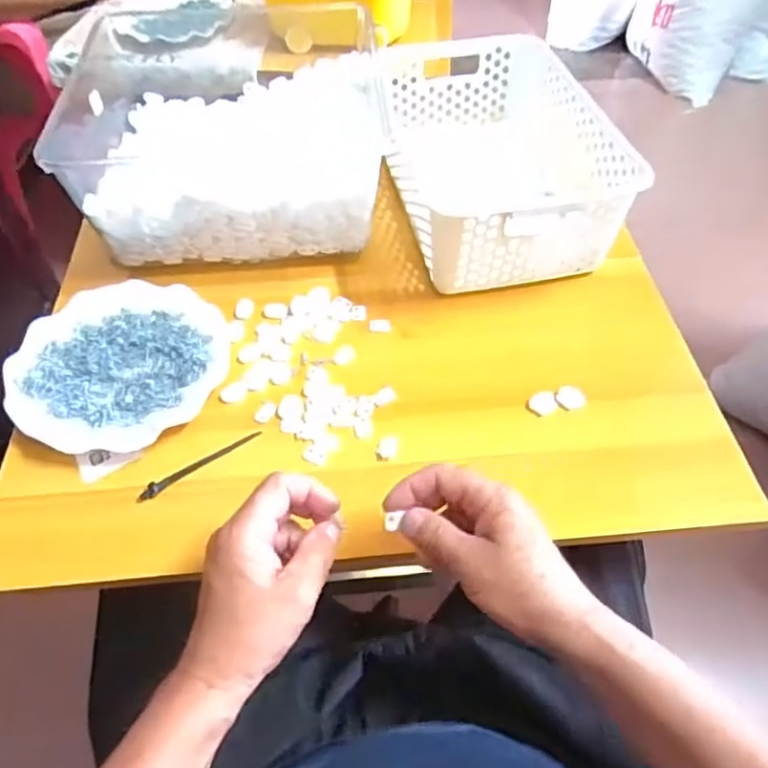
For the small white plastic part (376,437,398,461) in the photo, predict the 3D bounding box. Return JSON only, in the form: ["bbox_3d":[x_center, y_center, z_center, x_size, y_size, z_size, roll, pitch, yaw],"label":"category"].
[{"bbox_3d":[0.003,0.053,0.509,0.016,0.004,0.022,9,52,7],"label":"small white plastic part"}]

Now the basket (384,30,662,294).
[{"bbox_3d":[0.116,-0.244,0.668,0.196,0.116,0.313,-9,52,-6],"label":"basket"}]

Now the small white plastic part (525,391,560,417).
[{"bbox_3d":[0.137,0.016,0.531,0.026,0.010,0.019,-13,53,-9],"label":"small white plastic part"}]

